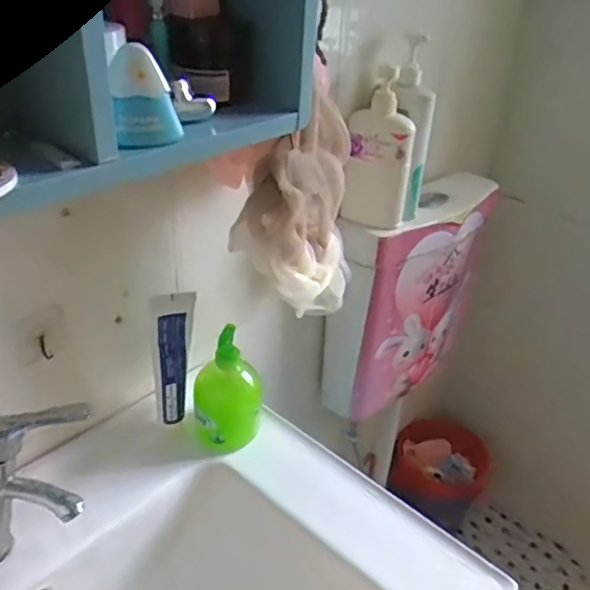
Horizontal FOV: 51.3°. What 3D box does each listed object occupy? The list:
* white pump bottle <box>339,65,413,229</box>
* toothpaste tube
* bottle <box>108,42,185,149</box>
[{"bbox_3d":[0.126,-0.206,0.908,0.062,0.209,0.085,-23,41,-36],"label":"white pump bottle"},{"bbox_3d":[-0.142,0.076,0.716,0.046,0.178,0.024,-6,33,-15],"label":"toothpaste tube"},{"bbox_3d":[-0.113,-0.150,0.468,0.051,0.071,0.022,-2,32,-10],"label":"bottle"}]

